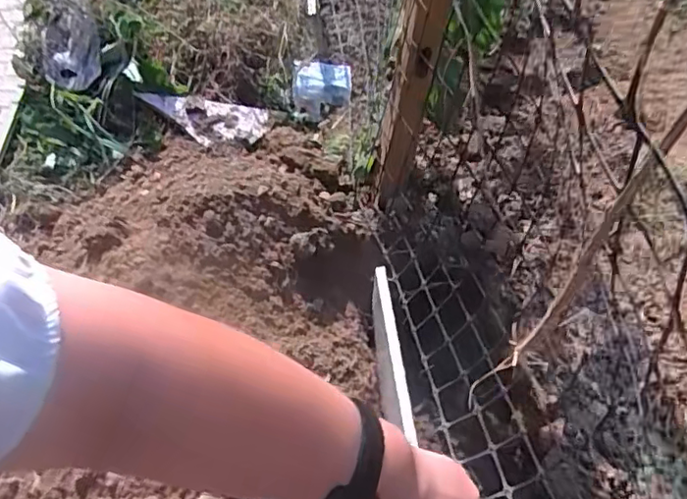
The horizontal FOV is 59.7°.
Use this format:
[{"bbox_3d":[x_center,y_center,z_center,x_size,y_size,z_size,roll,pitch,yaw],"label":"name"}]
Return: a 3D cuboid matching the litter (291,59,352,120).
[{"bbox_3d":[-0.028,-0.223,0.805,0.077,0.018,0.097,0,55,-1],"label":"litter"}]

